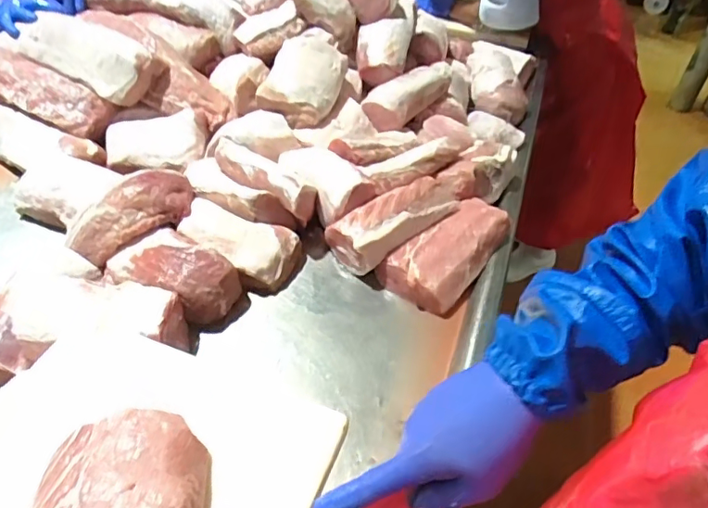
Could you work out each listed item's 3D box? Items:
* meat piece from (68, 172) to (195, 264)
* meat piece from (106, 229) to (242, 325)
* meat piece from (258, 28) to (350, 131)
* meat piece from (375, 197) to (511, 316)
[{"bbox_3d":[-0.330,-0.065,0.760,0.188,0.059,0.105,-35,54,-14],"label":"meat piece"},{"bbox_3d":[-0.251,0.023,0.725,0.174,0.060,0.095,18,47,15],"label":"meat piece"},{"bbox_3d":[-0.088,-0.336,0.968,0.130,0.080,0.202,12,46,10],"label":"meat piece"},{"bbox_3d":[0.141,-0.009,0.797,0.118,0.056,0.201,29,51,24],"label":"meat piece"}]

